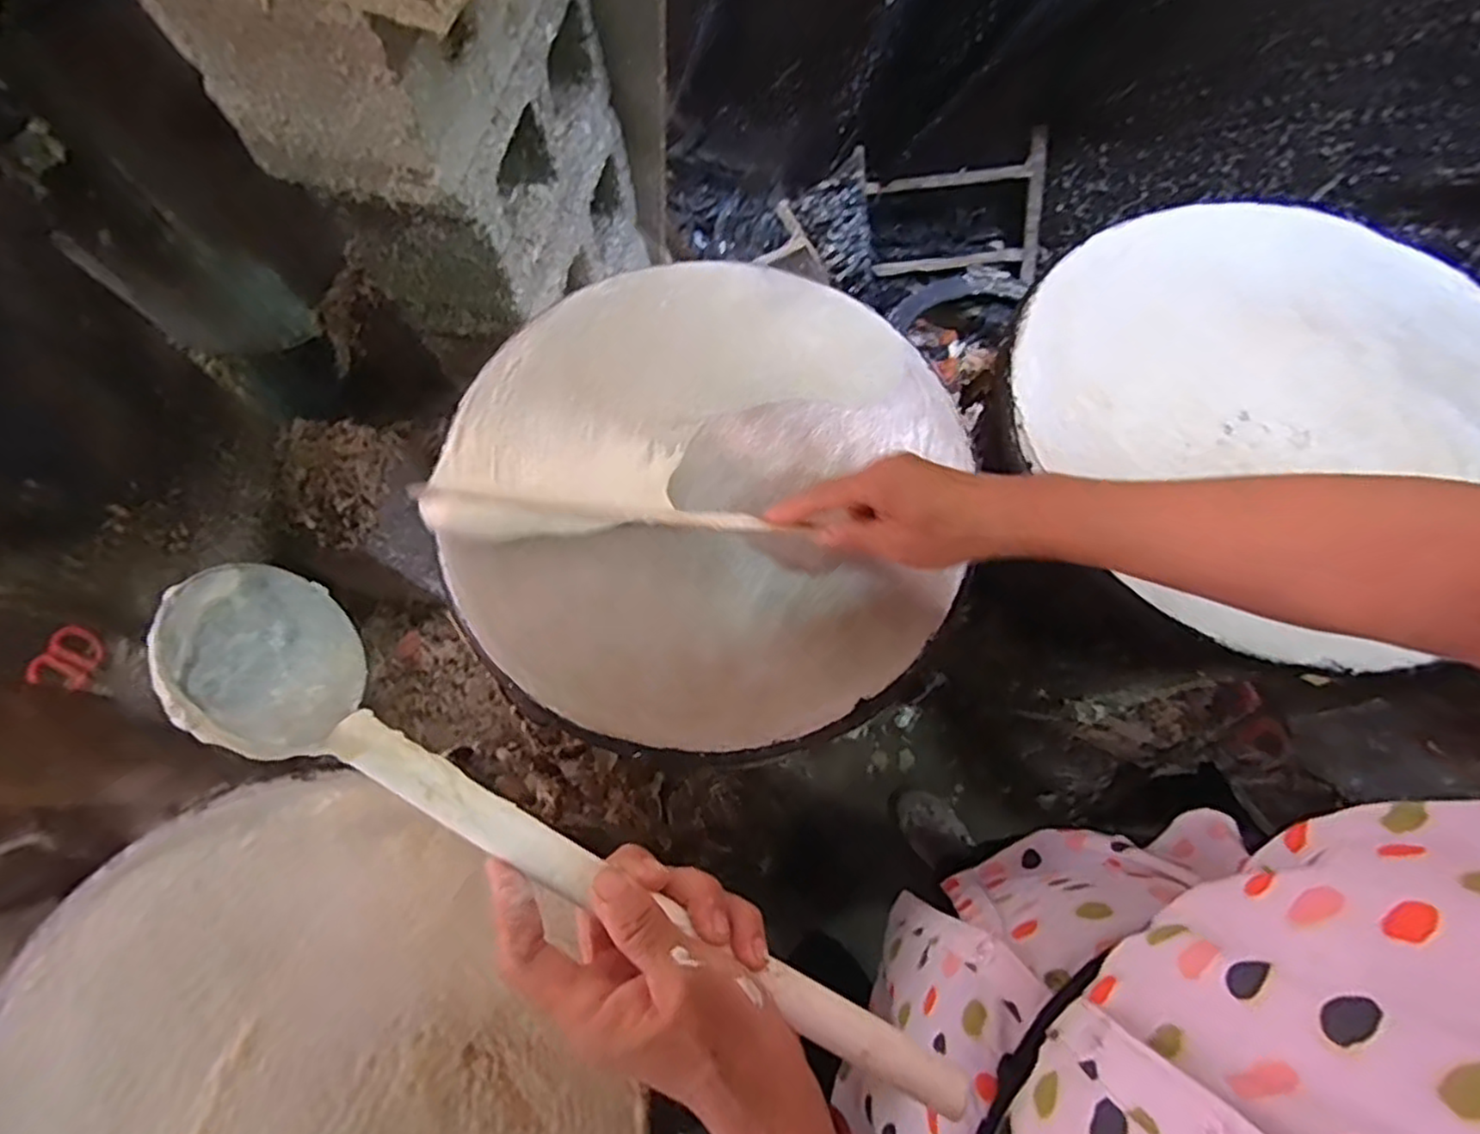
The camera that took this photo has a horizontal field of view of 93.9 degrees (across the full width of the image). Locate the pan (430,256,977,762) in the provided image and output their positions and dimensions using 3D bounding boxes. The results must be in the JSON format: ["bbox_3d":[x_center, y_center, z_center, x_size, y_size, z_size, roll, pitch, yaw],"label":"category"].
[{"bbox_3d":[-0.028,-0.064,0.496,0.354,0.033,0.374,0,71,1],"label":"pan"}]

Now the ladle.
[{"bbox_3d":[-0.079,0.120,0.298,0.385,0.074,0.062,31,75,5],"label":"ladle"}]

